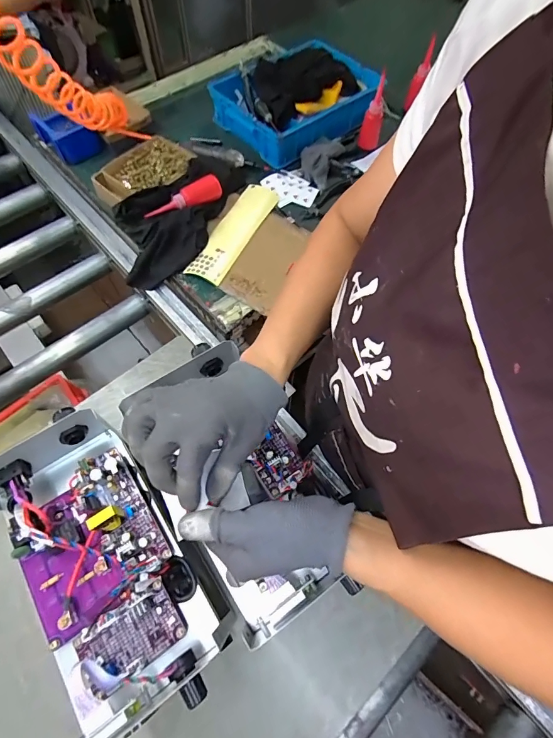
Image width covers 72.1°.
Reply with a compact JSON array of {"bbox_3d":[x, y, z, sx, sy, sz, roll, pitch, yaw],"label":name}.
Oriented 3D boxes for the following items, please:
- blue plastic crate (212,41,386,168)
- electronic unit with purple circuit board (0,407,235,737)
[{"bbox_3d":[0.064,-0.689,0.958,0.379,0.107,0.266,-34,69,-16],"label":"blue plastic crate"},{"bbox_3d":[-0.186,0.202,0.393,0.154,0.088,0.296,-34,69,-16],"label":"electronic unit with purple circuit board"}]

